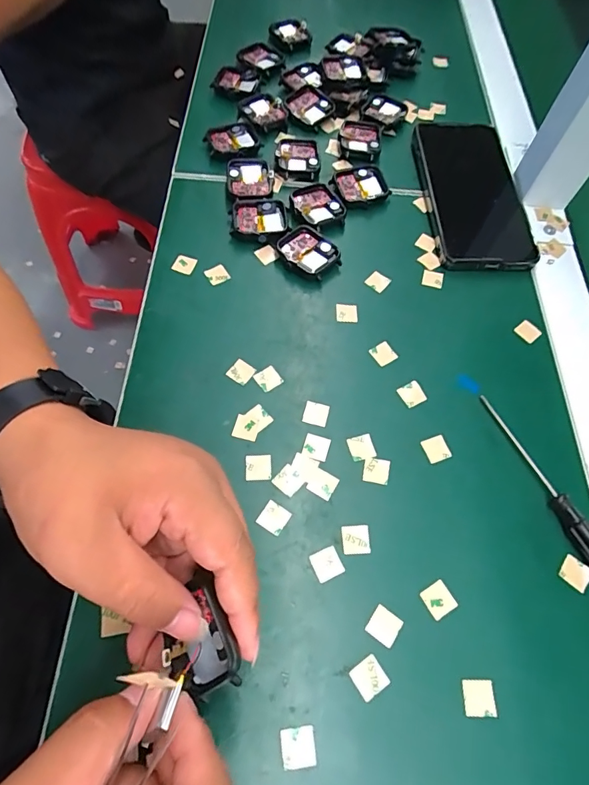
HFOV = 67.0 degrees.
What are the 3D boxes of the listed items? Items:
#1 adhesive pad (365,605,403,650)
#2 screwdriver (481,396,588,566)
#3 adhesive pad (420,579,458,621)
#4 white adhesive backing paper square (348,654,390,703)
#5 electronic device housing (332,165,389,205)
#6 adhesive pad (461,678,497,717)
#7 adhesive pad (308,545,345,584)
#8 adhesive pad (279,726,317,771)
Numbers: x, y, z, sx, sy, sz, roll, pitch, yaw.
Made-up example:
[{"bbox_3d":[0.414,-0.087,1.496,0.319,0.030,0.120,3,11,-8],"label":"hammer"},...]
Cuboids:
[{"bbox_3d":[0.048,0.124,0.236,0.016,0.004,0.016,33,67,13],"label":"adhesive pad"},{"bbox_3d":[0.154,0.058,0.269,0.011,0.016,0.131,-21,66,-13],"label":"screwdriver"},{"bbox_3d":[0.079,0.113,0.243,0.016,0.004,0.016,-27,68,-15],"label":"adhesive pad"},{"bbox_3d":[0.038,0.145,0.225,0.016,0.004,0.016,-30,69,-16],"label":"white adhesive backing paper square"},{"bbox_3d":[0.056,-0.176,0.381,0.042,0.012,0.037,-22,66,-13],"label":"electronic device housing"},{"bbox_3d":[0.094,0.155,0.225,0.016,0.004,0.016,3,63,-2],"label":"adhesive pad"},{"bbox_3d":[0.018,0.096,0.249,0.016,0.004,0.016,-22,66,-13],"label":"adhesive pad"},{"bbox_3d":[0.002,0.169,0.210,0.016,0.004,0.016,-5,64,-5],"label":"adhesive pad"}]

